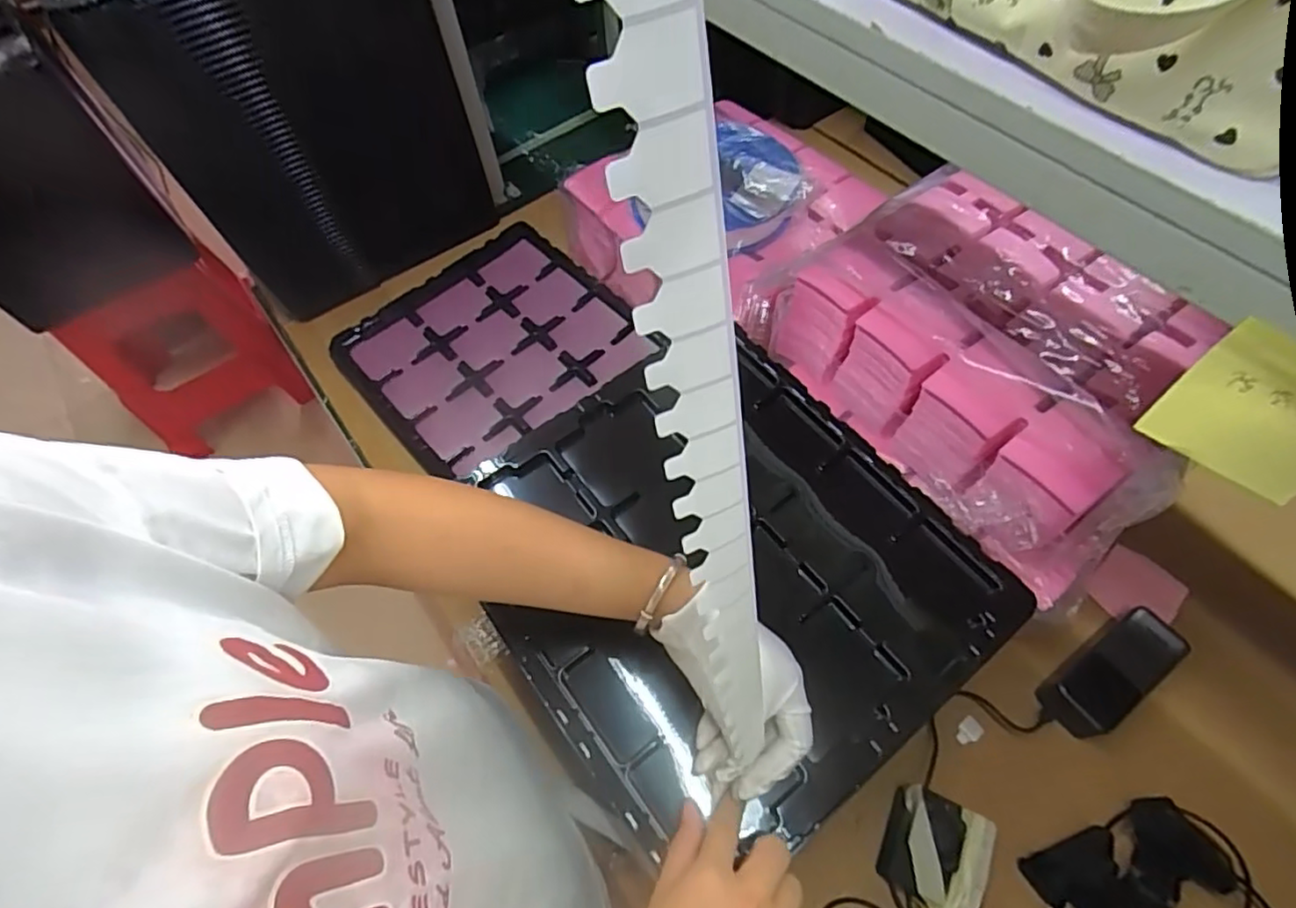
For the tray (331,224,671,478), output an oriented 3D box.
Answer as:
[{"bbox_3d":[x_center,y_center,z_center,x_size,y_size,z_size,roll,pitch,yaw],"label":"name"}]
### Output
[{"bbox_3d":[-0.200,-0.143,0.825,0.310,0.022,0.309,-39,66,-17],"label":"tray"}]

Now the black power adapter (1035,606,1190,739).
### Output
[{"bbox_3d":[0.435,0.204,0.587,0.132,0.035,0.056,-35,65,-15],"label":"black power adapter"}]

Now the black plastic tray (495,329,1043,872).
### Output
[{"bbox_3d":[0.057,0.089,0.501,0.340,0.035,0.354,-37,65,-16],"label":"black plastic tray"}]

